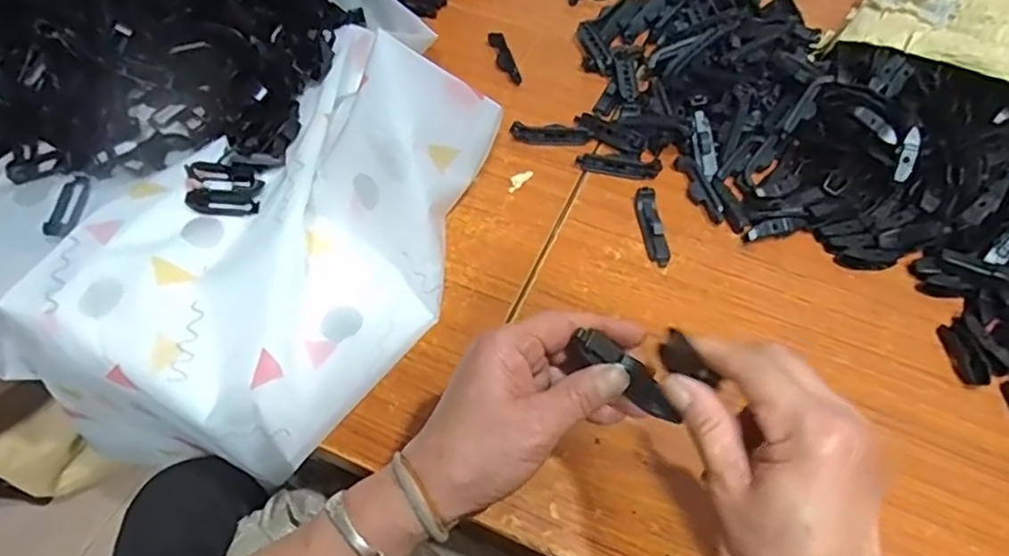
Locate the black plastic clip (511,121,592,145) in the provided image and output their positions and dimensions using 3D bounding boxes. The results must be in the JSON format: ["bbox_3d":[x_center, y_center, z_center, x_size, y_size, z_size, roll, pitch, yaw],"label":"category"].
[{"bbox_3d":[0.044,-0.136,0.607,0.073,0.014,0.013,7,56,2],"label":"black plastic clip"}]

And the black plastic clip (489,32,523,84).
[{"bbox_3d":[0.000,-0.231,0.675,0.017,0.008,0.076,-13,57,-11],"label":"black plastic clip"}]

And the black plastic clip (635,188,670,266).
[{"bbox_3d":[0.126,-0.044,0.548,0.020,0.015,0.074,-6,56,-7],"label":"black plastic clip"}]

